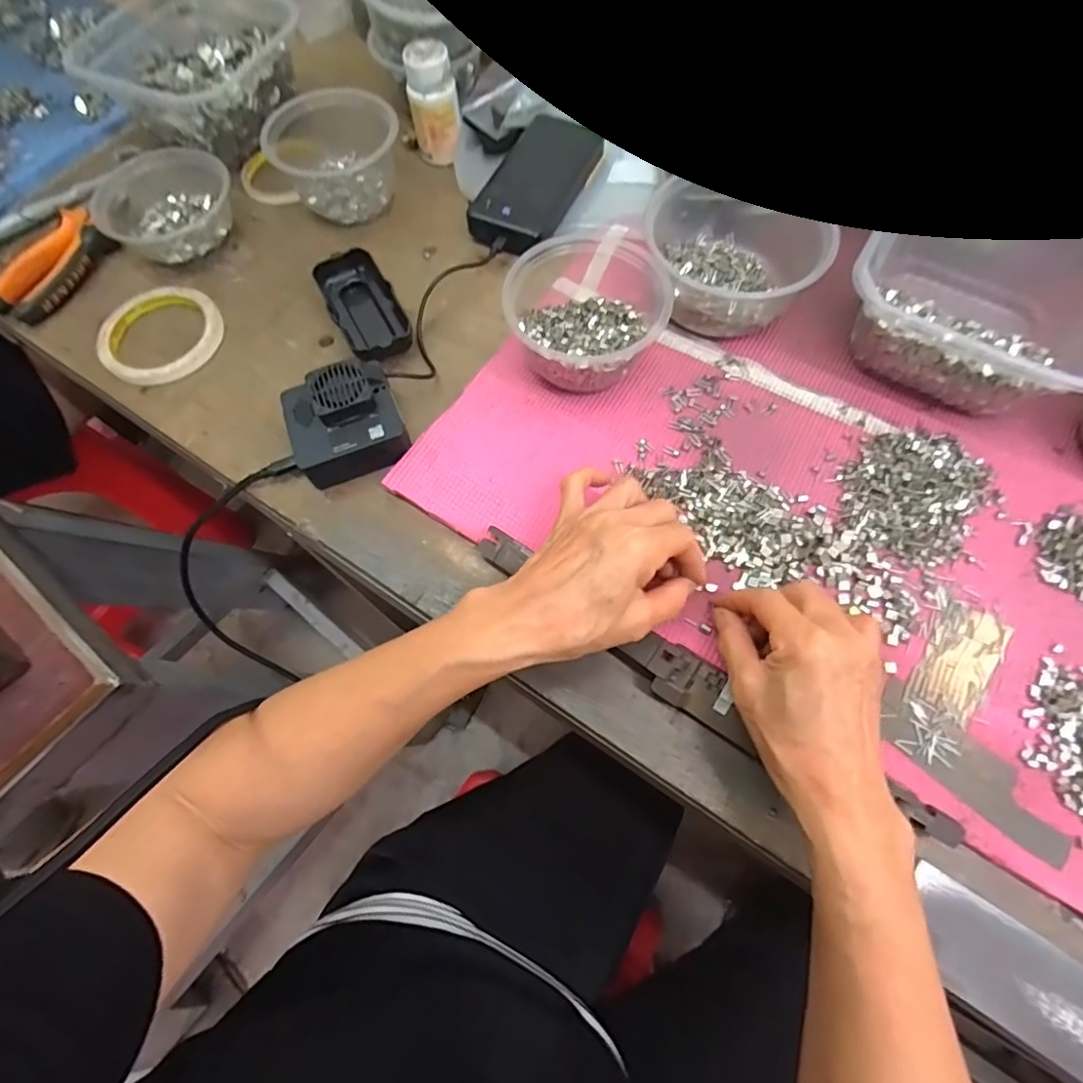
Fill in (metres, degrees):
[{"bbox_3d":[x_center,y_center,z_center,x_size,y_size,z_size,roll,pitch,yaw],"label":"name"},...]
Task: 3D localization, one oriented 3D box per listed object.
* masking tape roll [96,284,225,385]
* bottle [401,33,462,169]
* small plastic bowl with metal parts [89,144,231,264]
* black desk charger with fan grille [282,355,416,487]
[{"bbox_3d":[-0.319,-0.176,0.454,0.093,0.013,0.097,0,68,0],"label":"masking tape roll"},{"bbox_3d":[-0.099,-0.403,0.501,0.043,0.074,0.041,-14,68,-5],"label":"bottle"},{"bbox_3d":[-0.333,-0.302,0.488,0.109,0.044,0.107,0,68,0],"label":"small plastic bowl with metal parts"},{"bbox_3d":[-0.143,-0.087,0.396,0.077,0.040,0.070,-18,68,-7],"label":"black desk charger with fan grille"}]

